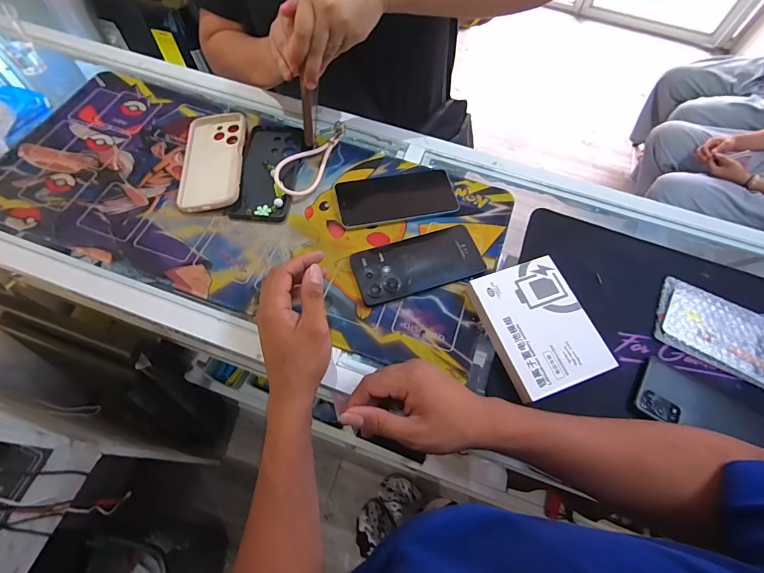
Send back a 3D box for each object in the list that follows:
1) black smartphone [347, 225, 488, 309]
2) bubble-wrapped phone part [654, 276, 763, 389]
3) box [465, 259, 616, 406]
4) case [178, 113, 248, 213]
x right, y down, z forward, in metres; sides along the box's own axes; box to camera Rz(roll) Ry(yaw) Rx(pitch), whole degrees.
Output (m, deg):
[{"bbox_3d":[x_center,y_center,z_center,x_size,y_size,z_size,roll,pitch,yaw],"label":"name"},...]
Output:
[{"bbox_3d":[0.046,-0.031,0.480,0.158,0.011,0.076,-17,66,-11],"label":"black smartphone"},{"bbox_3d":[0.420,0.061,0.451,0.176,0.010,0.091,27,66,10],"label":"bubble-wrapped phone part"},{"bbox_3d":[0.179,0.044,0.441,0.112,0.024,0.145,-17,66,-11],"label":"box"},{"bbox_3d":[-0.234,-0.180,0.531,0.081,0.013,0.174,-4,64,-5],"label":"case"}]

